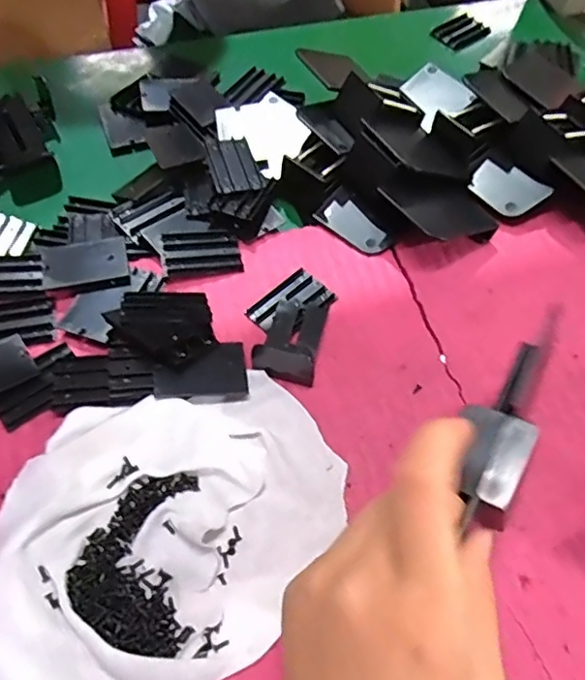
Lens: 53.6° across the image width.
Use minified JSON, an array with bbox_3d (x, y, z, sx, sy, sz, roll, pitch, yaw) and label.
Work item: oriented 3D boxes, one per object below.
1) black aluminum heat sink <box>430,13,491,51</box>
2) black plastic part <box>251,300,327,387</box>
[{"bbox_3d":[0.173,-0.316,0.592,0.040,0.008,0.058,39,64,19],"label":"black aluminum heat sink"},{"bbox_3d":[0.002,-0.005,0.363,0.037,0.029,0.062,18,59,8],"label":"black plastic part"}]

